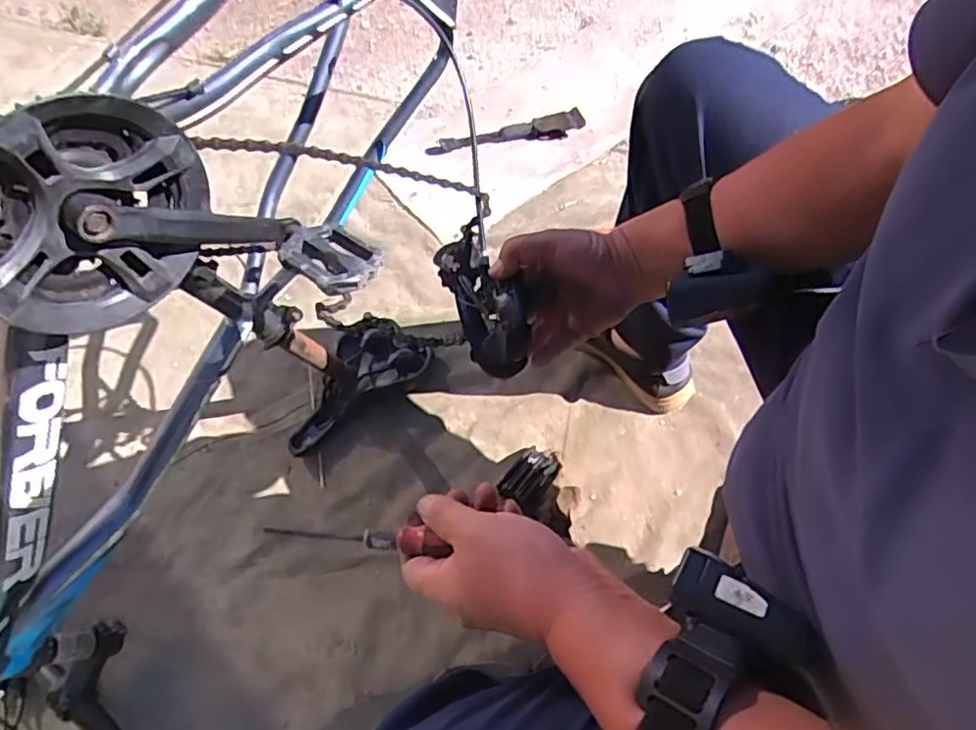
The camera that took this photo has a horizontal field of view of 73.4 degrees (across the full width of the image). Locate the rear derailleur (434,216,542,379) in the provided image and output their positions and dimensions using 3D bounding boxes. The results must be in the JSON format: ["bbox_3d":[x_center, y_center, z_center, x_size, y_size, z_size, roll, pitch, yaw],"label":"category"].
[{"bbox_3d":[-0.002,-0.055,0.559,0.049,0.072,0.127,-22,59,-9],"label":"rear derailleur"}]

